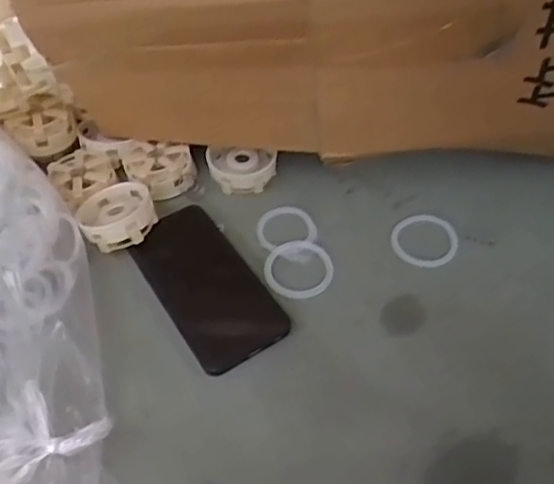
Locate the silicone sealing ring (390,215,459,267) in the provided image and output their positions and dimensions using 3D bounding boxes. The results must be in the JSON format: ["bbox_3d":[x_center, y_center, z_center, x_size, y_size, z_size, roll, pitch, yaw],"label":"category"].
[{"bbox_3d":[0.129,-0.002,0.533,0.061,0.010,0.070,-37,44,-27],"label":"silicone sealing ring"}]

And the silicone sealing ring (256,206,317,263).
[{"bbox_3d":[0.009,-0.009,0.547,0.056,0.007,0.066,11,51,10],"label":"silicone sealing ring"}]

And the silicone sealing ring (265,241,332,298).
[{"bbox_3d":[0.020,0.024,0.516,0.059,0.008,0.064,-1,50,1],"label":"silicone sealing ring"}]

